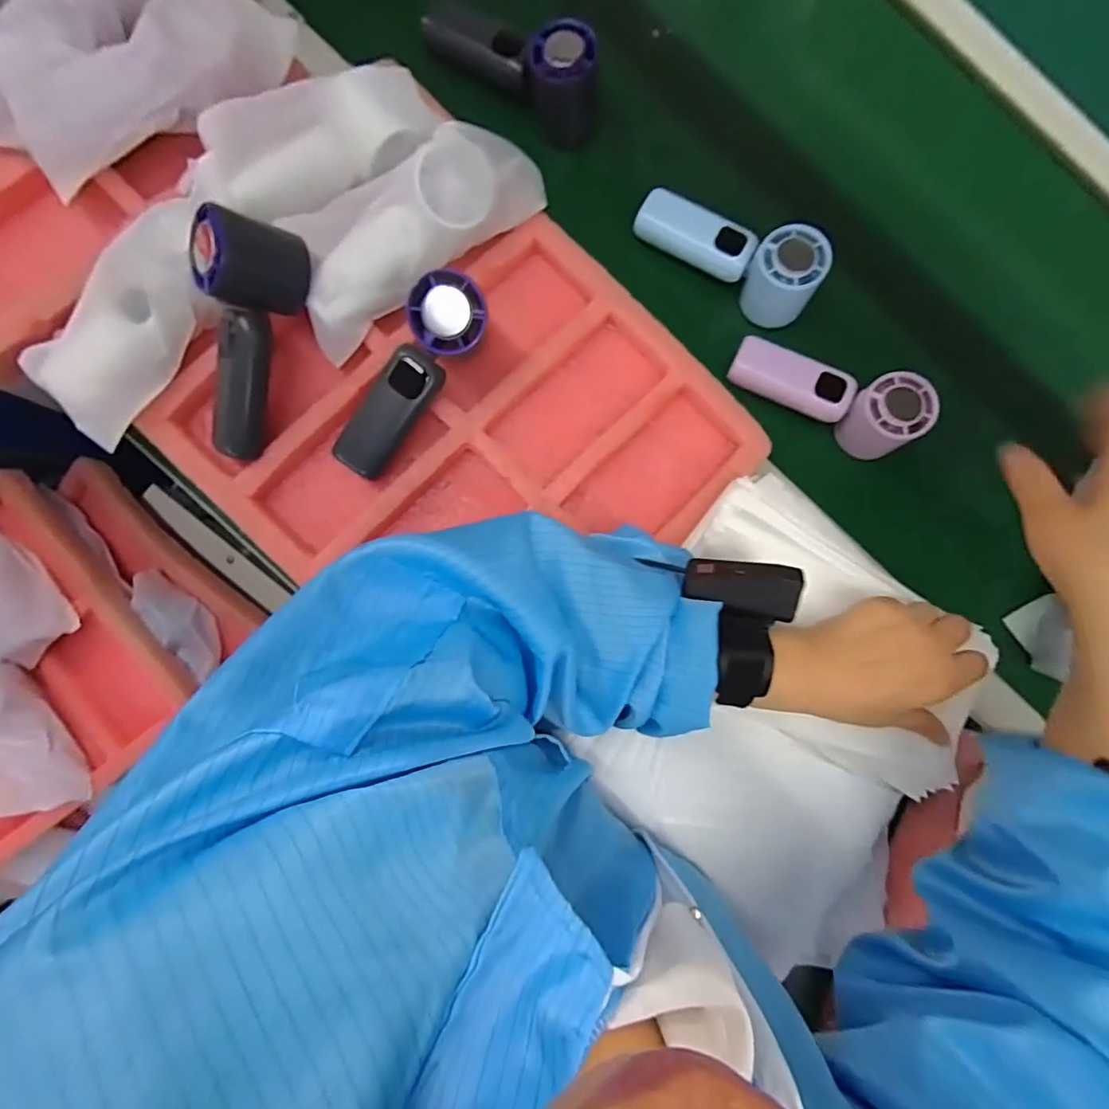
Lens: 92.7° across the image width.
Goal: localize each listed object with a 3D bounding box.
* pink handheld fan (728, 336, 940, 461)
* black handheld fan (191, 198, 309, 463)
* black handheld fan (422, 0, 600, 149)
[{"bbox_3d":[0.220,-0.137,0.426,0.146,0.054,0.053,30,86,-1],"label":"pink handheld fan"},{"bbox_3d":[-0.210,-0.141,0.359,0.060,0.053,0.156,15,107,-2],"label":"black handheld fan"},{"bbox_3d":[-0.035,-0.391,0.423,0.151,0.070,0.046,29,86,-1],"label":"black handheld fan"}]

